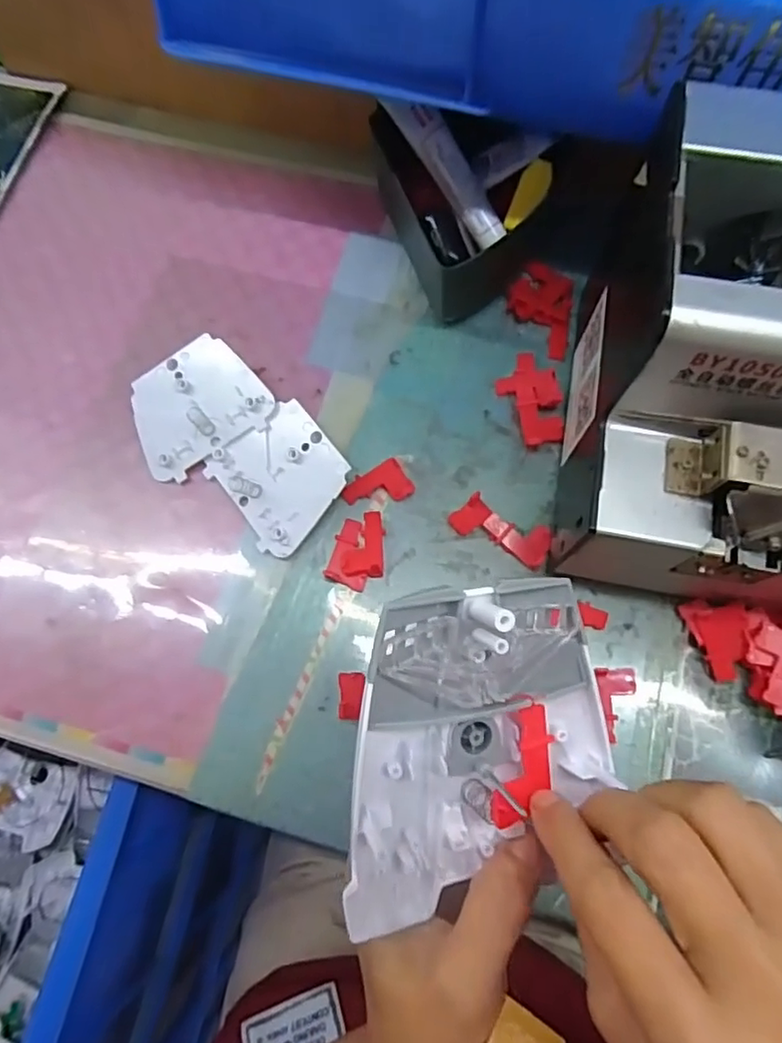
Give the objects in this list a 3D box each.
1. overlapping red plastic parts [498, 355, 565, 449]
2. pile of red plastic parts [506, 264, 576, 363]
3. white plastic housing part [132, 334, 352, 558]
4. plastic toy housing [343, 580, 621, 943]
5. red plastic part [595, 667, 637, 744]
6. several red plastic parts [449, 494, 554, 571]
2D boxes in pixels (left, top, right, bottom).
[{"bbox_3d":[0.086,-0.075,0.350,0.031,0.016,0.057,-21,74,-6],"label":"overlapping red plastic parts"},{"bbox_3d":[0.096,-0.135,0.375,0.041,0.015,0.062,9,73,4],"label":"pile of red plastic parts"},{"bbox_3d":[-0.090,-0.046,0.338,0.136,0.024,0.075,38,76,10],"label":"white plastic housing part"},{"bbox_3d":[0.029,0.073,0.194,0.090,0.020,0.105,-4,101,-16],"label":"plastic toy housing"},{"bbox_3d":[0.116,0.093,0.298,0.022,0.010,0.036,0,73,1],"label":"red plastic part"},{"bbox_3d":[0.063,0.005,0.329,0.056,0.010,0.025,25,75,8],"label":"several red plastic parts"}]

